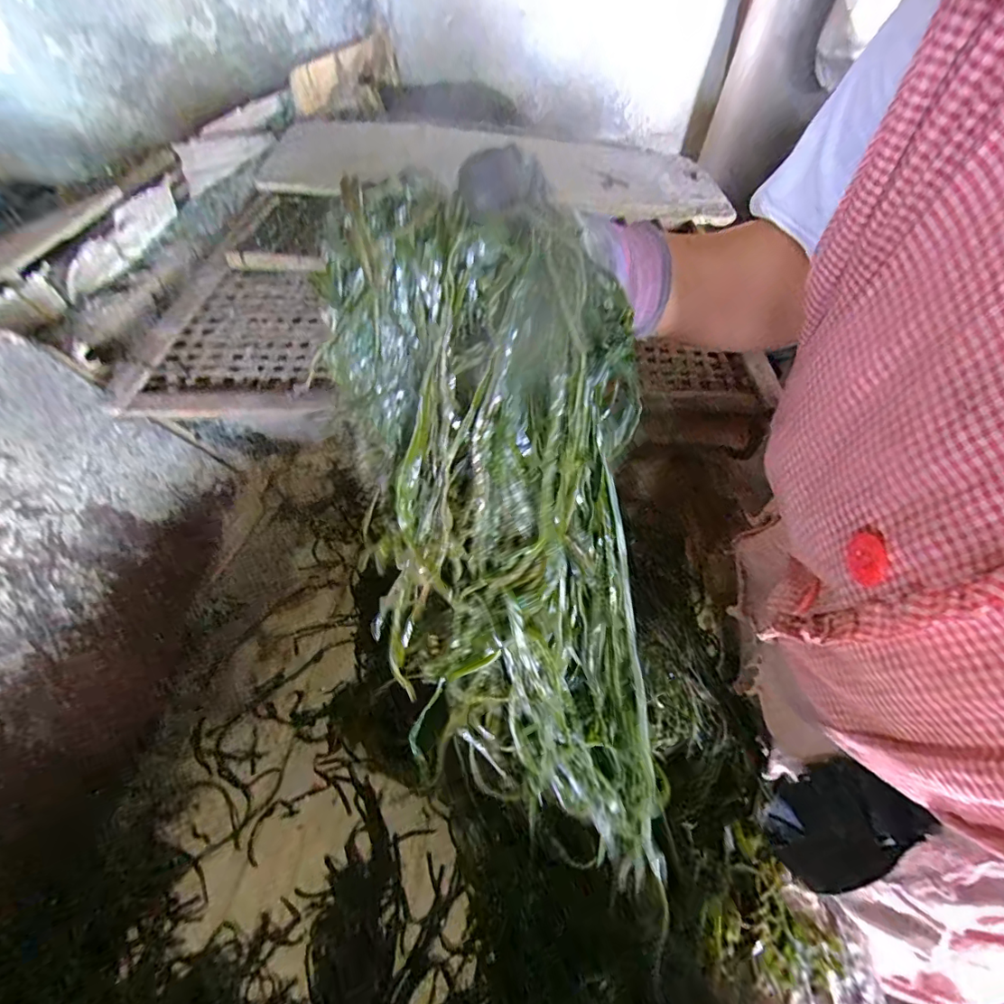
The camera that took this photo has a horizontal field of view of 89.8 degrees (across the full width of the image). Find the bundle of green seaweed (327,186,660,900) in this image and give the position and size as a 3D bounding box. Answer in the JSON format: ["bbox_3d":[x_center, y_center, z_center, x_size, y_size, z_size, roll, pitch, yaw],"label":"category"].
[{"bbox_3d":[0.007,0.037,0.272,0.150,0.356,0.081,-16,26,-6],"label":"bundle of green seaweed"}]

